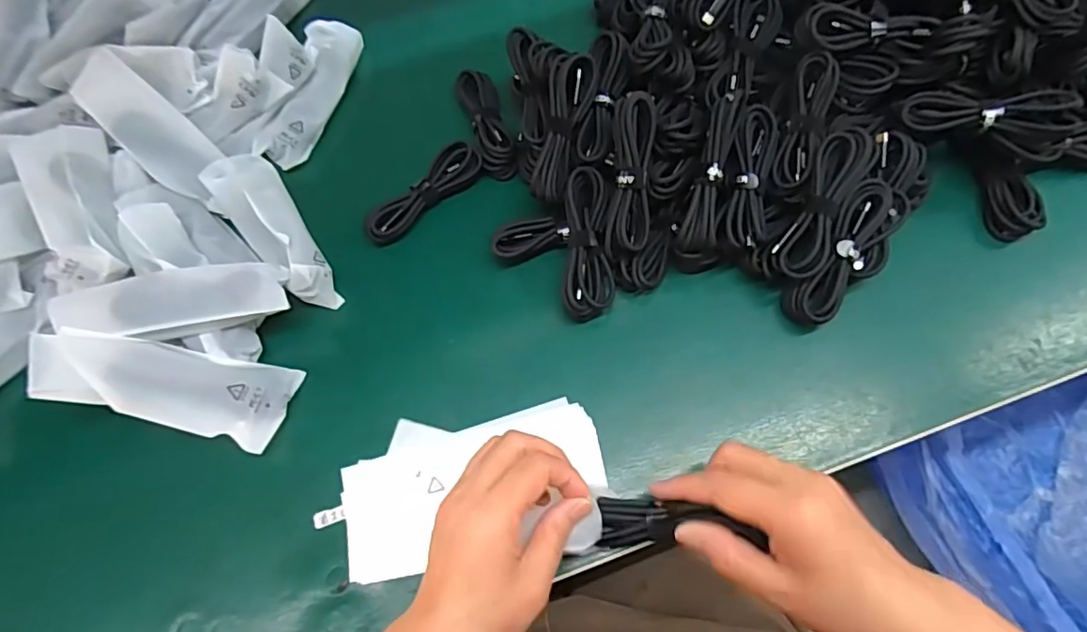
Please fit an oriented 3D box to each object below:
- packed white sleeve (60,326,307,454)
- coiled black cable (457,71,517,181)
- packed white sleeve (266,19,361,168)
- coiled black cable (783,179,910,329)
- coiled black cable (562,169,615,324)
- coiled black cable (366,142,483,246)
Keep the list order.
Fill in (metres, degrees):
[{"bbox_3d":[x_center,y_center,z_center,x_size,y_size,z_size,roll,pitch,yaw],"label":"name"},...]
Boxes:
[{"bbox_3d":[-0.244,0.045,0.376,0.139,0.022,0.055,19,73,-12],"label":"packed white sleeve"},{"bbox_3d":[-0.048,-0.165,0.476,0.031,0.019,0.109,-16,68,-3],"label":"coiled black cable"},{"bbox_3d":[-0.199,-0.197,0.491,0.042,0.027,0.146,7,68,6],"label":"packed white sleeve"},{"bbox_3d":[0.214,-0.042,0.399,0.046,0.033,0.112,36,91,10],"label":"coiled black cable"},{"bbox_3d":[0.033,-0.053,0.411,0.036,0.022,0.109,0,73,0],"label":"coiled black cable"},{"bbox_3d":[-0.095,-0.098,0.449,0.029,0.013,0.107,42,76,18],"label":"coiled black cable"}]

